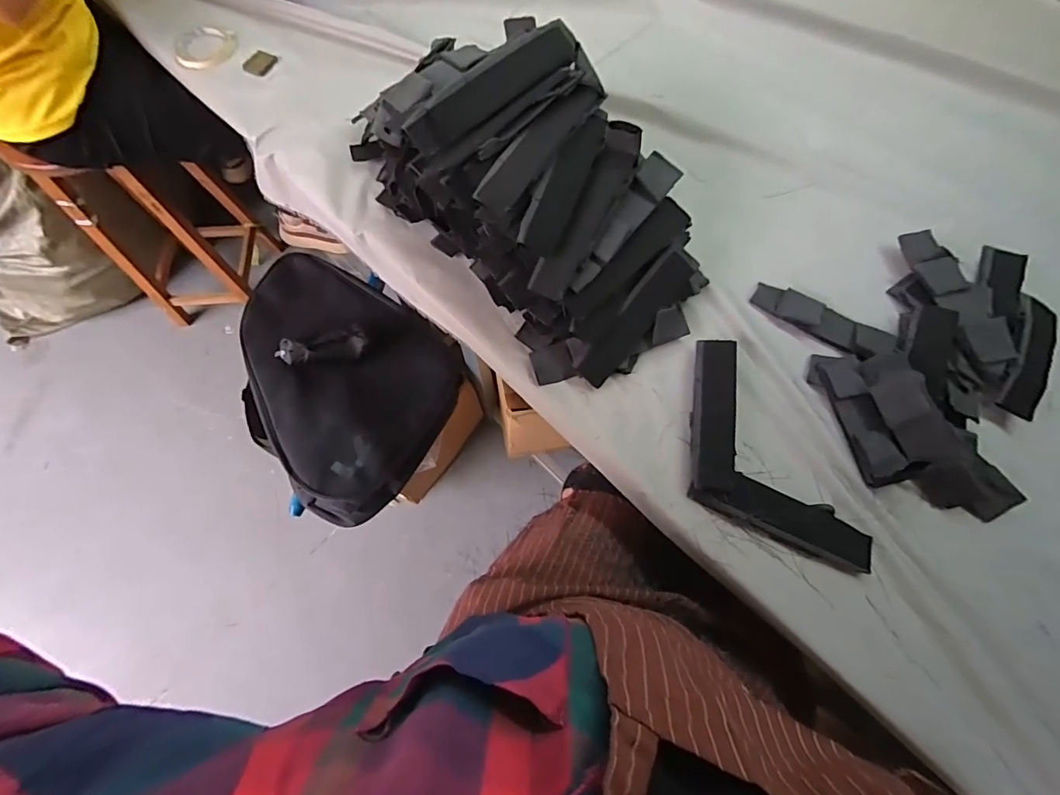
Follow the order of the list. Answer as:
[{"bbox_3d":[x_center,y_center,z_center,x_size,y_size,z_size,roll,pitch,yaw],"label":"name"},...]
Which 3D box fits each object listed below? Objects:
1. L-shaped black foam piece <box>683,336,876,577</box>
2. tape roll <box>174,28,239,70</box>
[{"bbox_3d":[0.249,0.079,0.542,0.134,0.027,0.291,-27,72,-11],"label":"L-shaped black foam piece"},{"bbox_3d":[-0.543,-0.590,0.800,0.099,0.012,0.104,0,70,1],"label":"tape roll"}]

